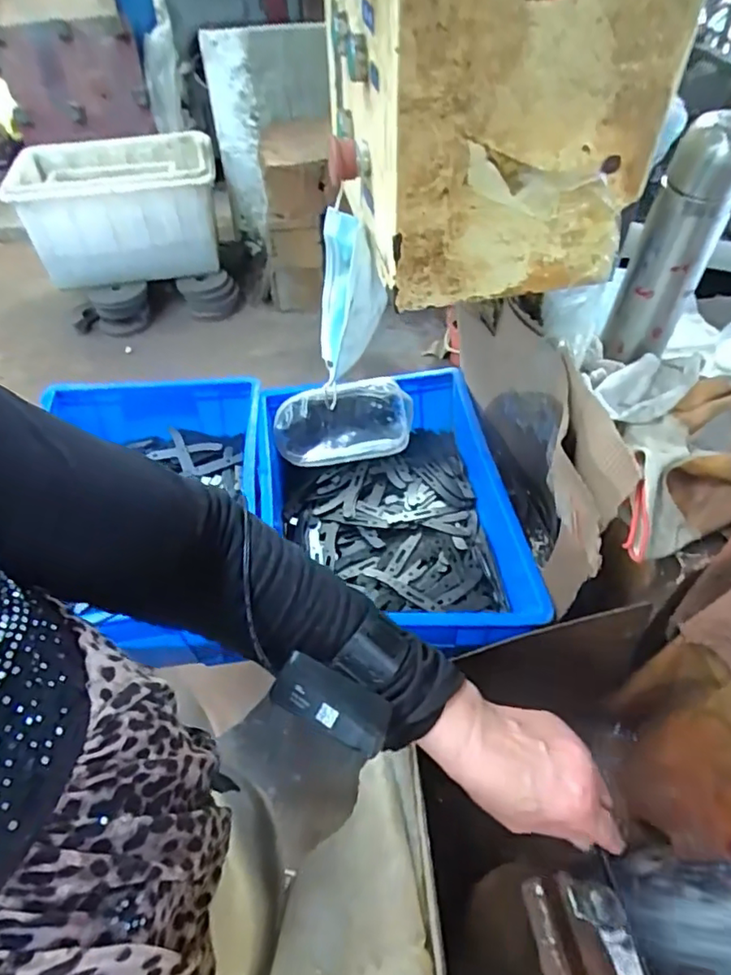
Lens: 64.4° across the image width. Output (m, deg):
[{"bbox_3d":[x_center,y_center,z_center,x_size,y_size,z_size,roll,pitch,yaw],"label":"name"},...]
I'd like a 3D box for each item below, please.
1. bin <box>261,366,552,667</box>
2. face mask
[{"bbox_3d":[0.022,0.027,0.743,0.291,0.105,0.402,-7,50,-5],"label":"bin"},{"bbox_3d":[-0.016,-0.182,0.589,0.064,0.163,0.092,-6,50,-4],"label":"face mask"}]

